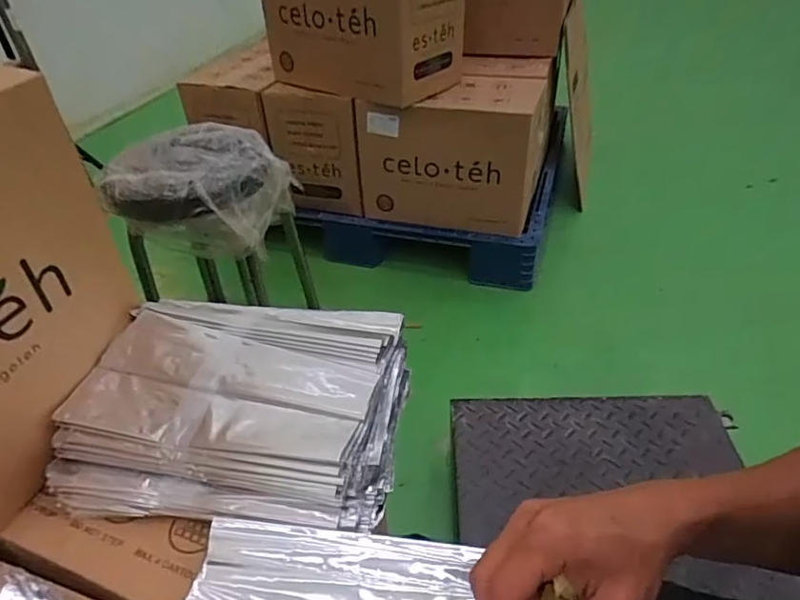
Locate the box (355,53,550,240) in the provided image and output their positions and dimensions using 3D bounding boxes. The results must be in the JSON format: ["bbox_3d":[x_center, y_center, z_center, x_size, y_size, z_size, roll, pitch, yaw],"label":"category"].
[{"bbox_3d":[0.177,-0.455,1.597,0.473,0.362,0.414,10,41,15],"label":"box"}]

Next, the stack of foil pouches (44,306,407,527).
[{"bbox_3d":[-0.161,0.099,0.550,0.323,0.081,0.224,4,39,8],"label":"stack of foil pouches"}]

